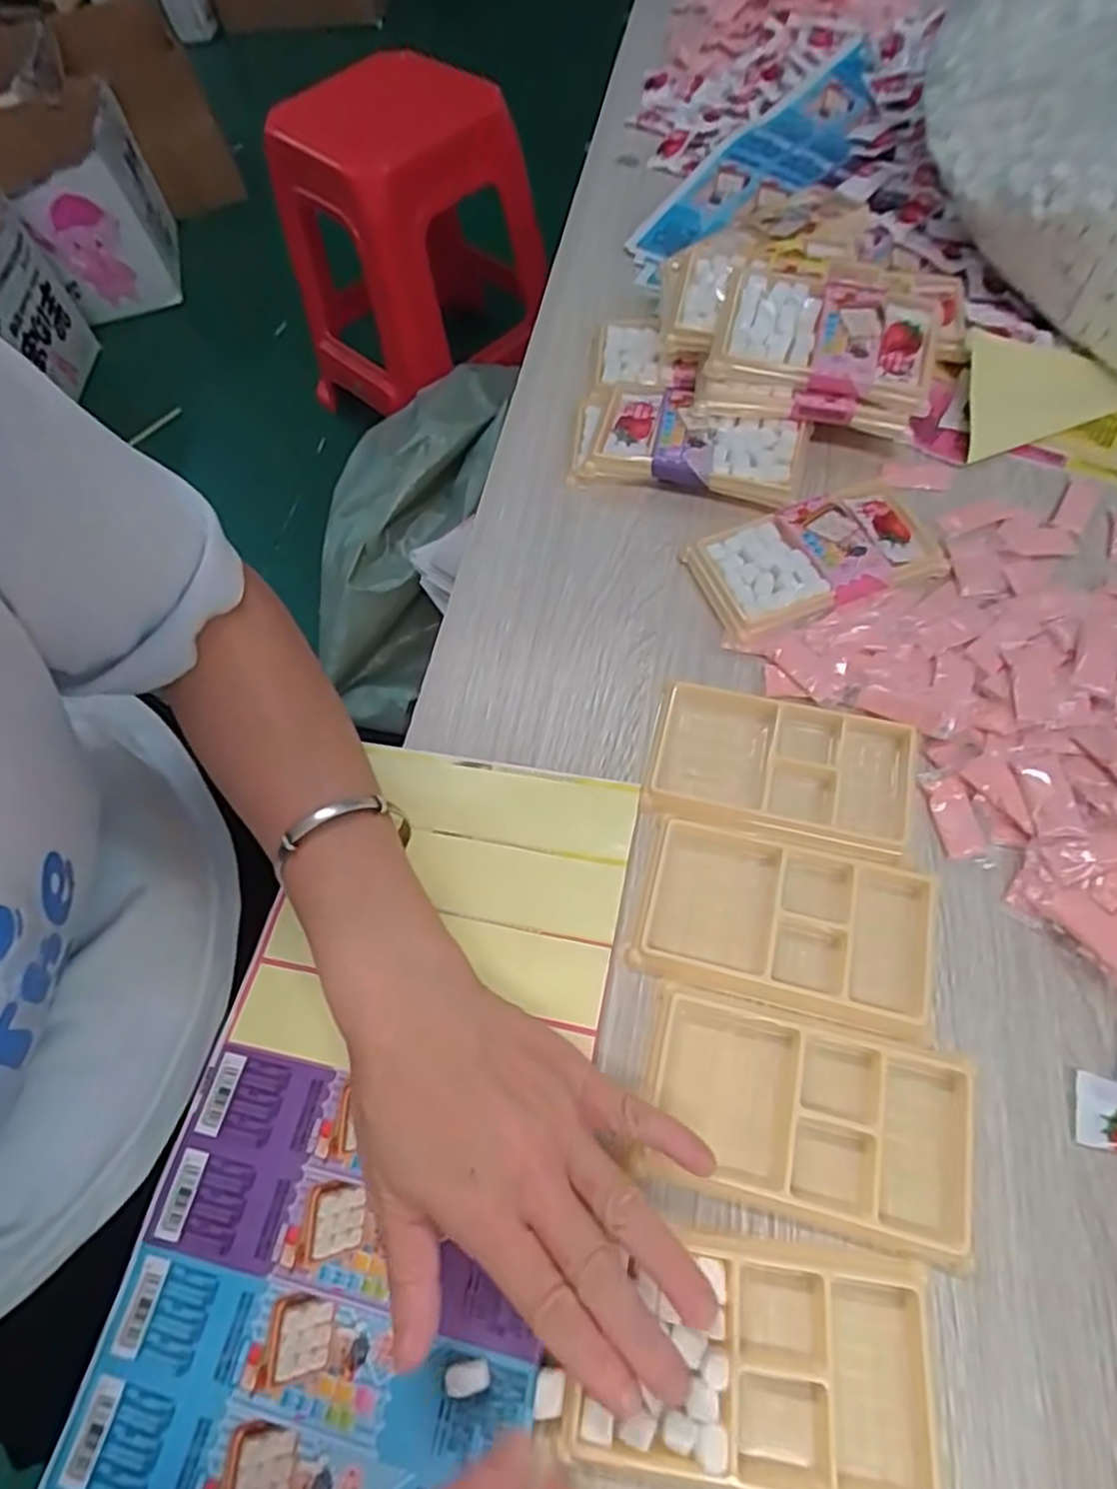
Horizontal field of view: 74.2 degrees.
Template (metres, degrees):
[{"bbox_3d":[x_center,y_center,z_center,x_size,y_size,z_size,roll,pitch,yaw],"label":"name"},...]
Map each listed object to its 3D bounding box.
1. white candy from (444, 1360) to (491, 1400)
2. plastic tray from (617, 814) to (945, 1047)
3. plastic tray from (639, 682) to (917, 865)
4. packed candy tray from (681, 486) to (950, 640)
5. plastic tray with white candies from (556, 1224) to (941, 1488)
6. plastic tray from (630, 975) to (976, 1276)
[{"bbox_3d":[-0.034,0.237,0.276,0.016,0.007,0.011,-8,62,0],"label":"white candy"},{"bbox_3d":[0.107,0.084,0.349,0.134,0.011,0.078,13,64,11],"label":"plastic tray"},{"bbox_3d":[0.113,0.013,0.381,0.130,0.011,0.078,13,64,10],"label":"plastic tray"},{"bbox_3d":[0.152,-0.112,0.438,0.135,0.017,0.073,-20,63,-7],"label":"packed candy tray"},{"bbox_3d":[0.071,0.230,0.275,0.129,0.014,0.078,6,62,7],"label":"plastic tray with white candies"},{"bbox_3d":[0.104,0.157,0.312,0.132,0.011,0.078,12,63,10],"label":"plastic tray"}]

